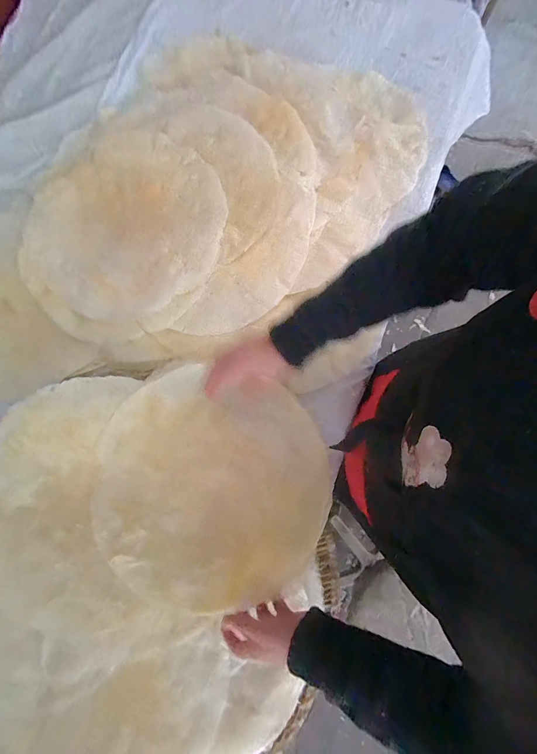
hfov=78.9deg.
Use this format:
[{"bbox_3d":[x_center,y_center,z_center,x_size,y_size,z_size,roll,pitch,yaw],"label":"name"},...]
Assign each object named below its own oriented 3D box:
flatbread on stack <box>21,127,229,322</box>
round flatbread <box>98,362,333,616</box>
[{"bbox_3d":[-0.263,-0.285,0.600,0.364,0.035,0.353,0,79,2],"label":"flatbread on stack"},{"bbox_3d":[-0.087,0.170,0.522,0.352,0.047,0.340,0,77,-1],"label":"round flatbread"}]

